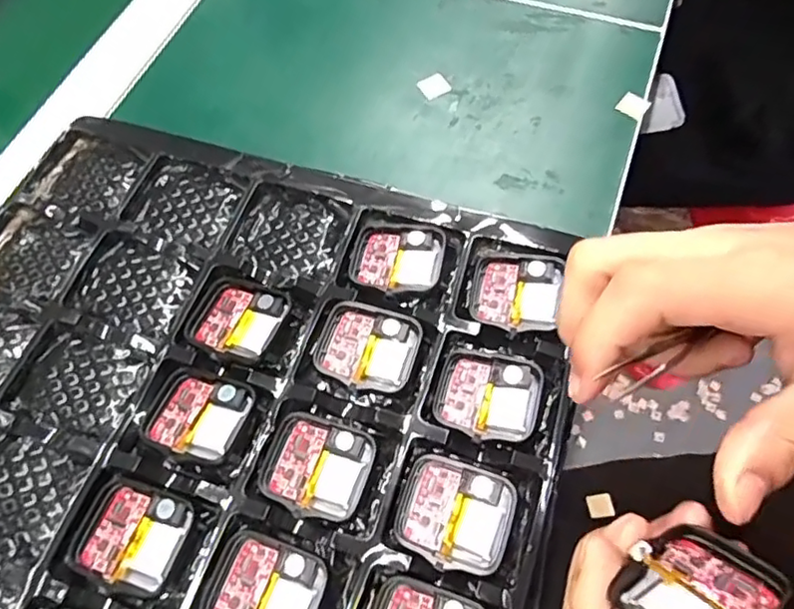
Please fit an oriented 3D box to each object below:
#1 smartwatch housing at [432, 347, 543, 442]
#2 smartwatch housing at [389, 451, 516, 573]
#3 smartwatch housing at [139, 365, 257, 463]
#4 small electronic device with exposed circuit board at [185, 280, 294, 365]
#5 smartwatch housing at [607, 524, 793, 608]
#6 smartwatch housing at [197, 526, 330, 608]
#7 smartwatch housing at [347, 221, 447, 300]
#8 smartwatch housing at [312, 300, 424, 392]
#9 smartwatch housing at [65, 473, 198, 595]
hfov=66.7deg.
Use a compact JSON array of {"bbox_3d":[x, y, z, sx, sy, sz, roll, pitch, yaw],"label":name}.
[{"bbox_3d":[0.038,0.038,0.252,0.041,0.010,0.038,16,65,11],"label":"smartwatch housing"},{"bbox_3d":[0.022,0.078,0.229,0.043,0.008,0.037,20,66,13],"label":"smartwatch housing"},{"bbox_3d":[-0.083,0.045,0.250,0.041,0.005,0.036,16,65,11],"label":"smartwatch housing"},{"bbox_3d":[-0.071,0.007,0.269,0.040,0.009,0.037,18,65,12],"label":"small electronic device with exposed circuit board"},{"bbox_3d":[0.087,0.083,0.175,0.043,0.007,0.035,-23,25,-28],"label":"smartwatch housing"},{"bbox_3d":[-0.049,0.106,0.221,0.042,0.006,0.038,19,66,12],"label":"smartwatch housing"},{"bbox_3d":[0.000,-0.021,0.280,0.042,0.008,0.038,10,64,8],"label":"smartwatch housing"},{"bbox_3d":[-0.013,0.018,0.261,0.042,0.006,0.035,14,65,10],"label":"smartwatch housing"},{"bbox_3d":[-0.102,0.088,0.232,0.042,0.005,0.036,17,65,11],"label":"smartwatch housing"}]

